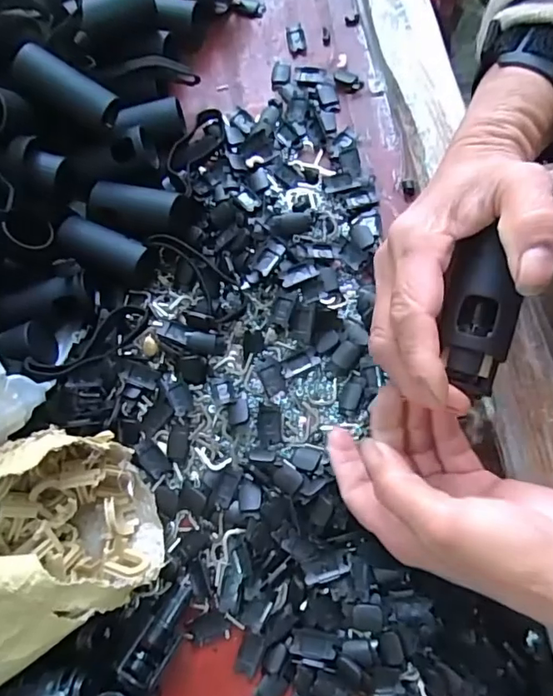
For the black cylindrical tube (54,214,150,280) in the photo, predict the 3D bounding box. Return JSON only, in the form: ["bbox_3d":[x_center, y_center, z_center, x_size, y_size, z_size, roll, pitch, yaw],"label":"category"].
[{"bbox_3d":[-0.115,-0.068,0.357,0.060,0.022,0.025,22,72,-4],"label":"black cylindrical tube"}]

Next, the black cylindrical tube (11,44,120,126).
[{"bbox_3d":[-0.136,-0.169,0.344,0.061,0.020,0.021,26,72,-10],"label":"black cylindrical tube"}]

